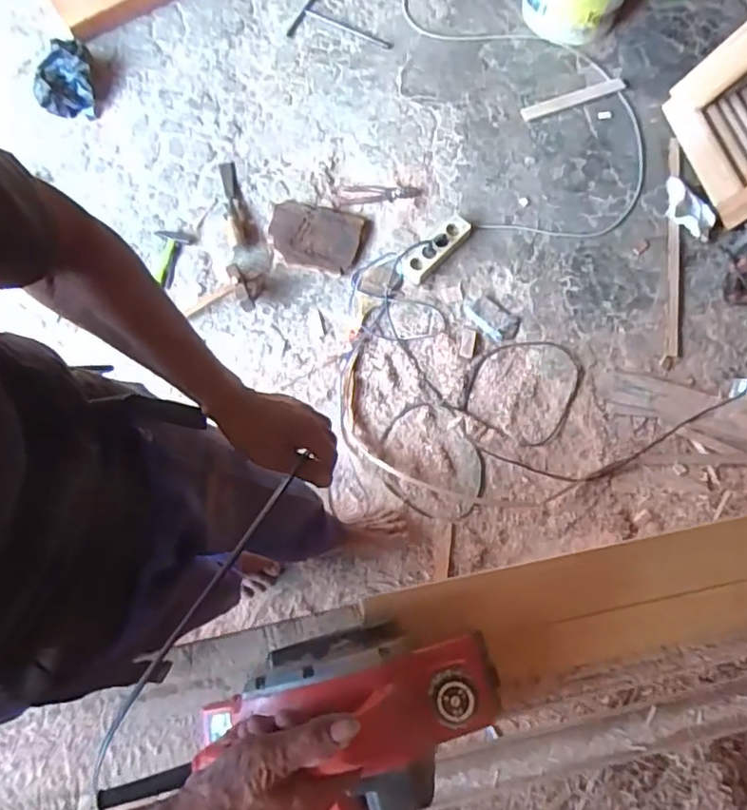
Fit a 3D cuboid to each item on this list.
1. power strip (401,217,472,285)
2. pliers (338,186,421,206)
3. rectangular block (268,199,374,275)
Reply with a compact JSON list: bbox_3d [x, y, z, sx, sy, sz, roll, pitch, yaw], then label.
[{"bbox_3d":[0.155,-0.386,1.492,0.215,0.050,0.070,-43,79,-9],"label":"power strip"},{"bbox_3d":[0.017,-0.553,1.574,0.211,0.016,0.060,0,76,1],"label":"pliers"},{"bbox_3d":[-0.138,-0.420,1.502,0.242,0.025,0.178,9,76,3],"label":"rectangular block"}]

